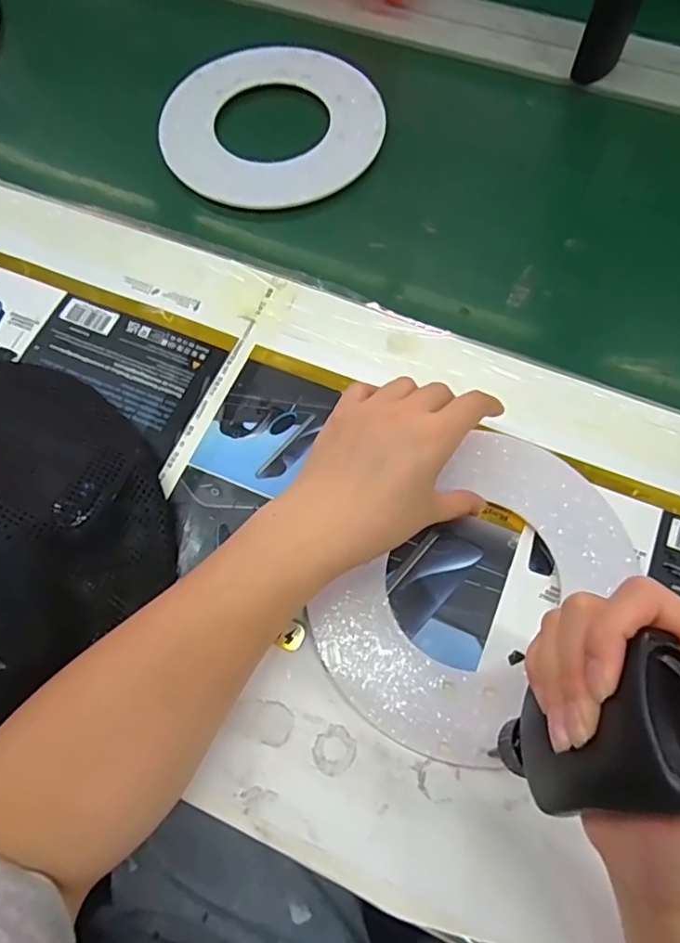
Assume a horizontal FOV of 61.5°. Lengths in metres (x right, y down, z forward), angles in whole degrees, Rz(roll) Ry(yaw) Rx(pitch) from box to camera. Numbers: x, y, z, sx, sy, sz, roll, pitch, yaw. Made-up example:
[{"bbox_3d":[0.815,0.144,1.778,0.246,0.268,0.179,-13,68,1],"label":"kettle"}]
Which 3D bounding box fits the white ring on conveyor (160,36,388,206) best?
[{"bbox_3d":[-0.056,-0.311,0.501,0.184,0.012,0.204,24,70,11],"label":"white ring on conveyor"}]

